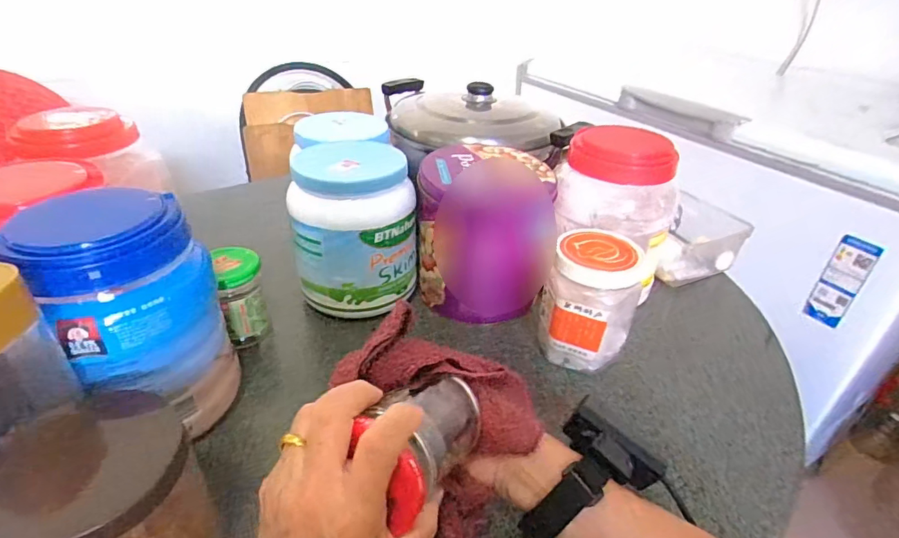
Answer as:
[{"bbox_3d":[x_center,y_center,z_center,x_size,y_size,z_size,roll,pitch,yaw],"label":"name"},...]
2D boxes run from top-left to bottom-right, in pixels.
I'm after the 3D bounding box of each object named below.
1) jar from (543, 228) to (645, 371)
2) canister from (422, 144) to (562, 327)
[{"bbox_3d":[0.142,0.035,0.510,0.093,0.125,0.077,15,37,18],"label":"jar"},{"bbox_3d":[0.039,-0.044,0.588,0.149,0.158,0.134,4,35,2],"label":"canister"}]

